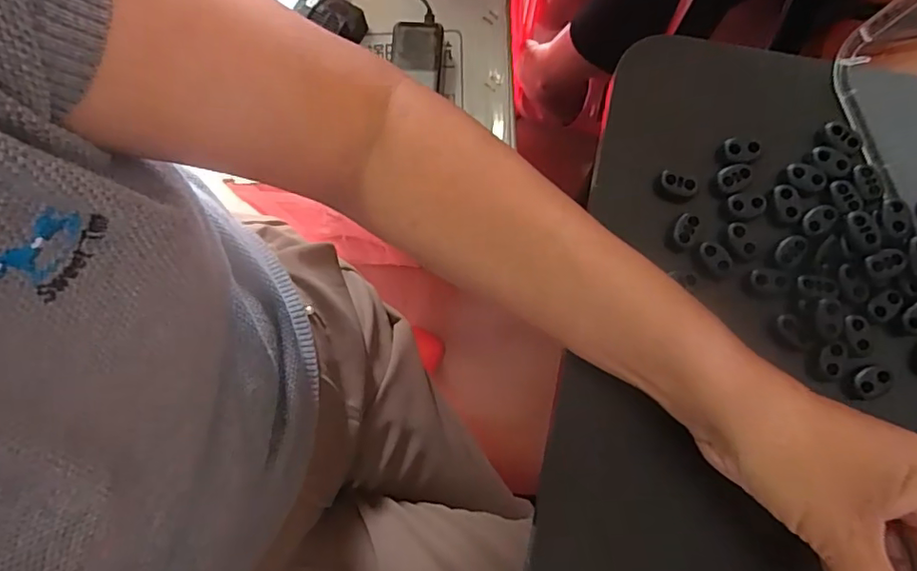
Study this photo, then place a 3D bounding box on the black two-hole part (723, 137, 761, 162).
[{"bbox_3d":[0.155,-0.073,0.308,0.019,0.007,0.012,0,80,1],"label":"black two-hole part"}]

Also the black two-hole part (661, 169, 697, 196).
[{"bbox_3d":[0.119,-0.055,0.309,0.020,0.012,0.010,23,81,5],"label":"black two-hole part"}]

